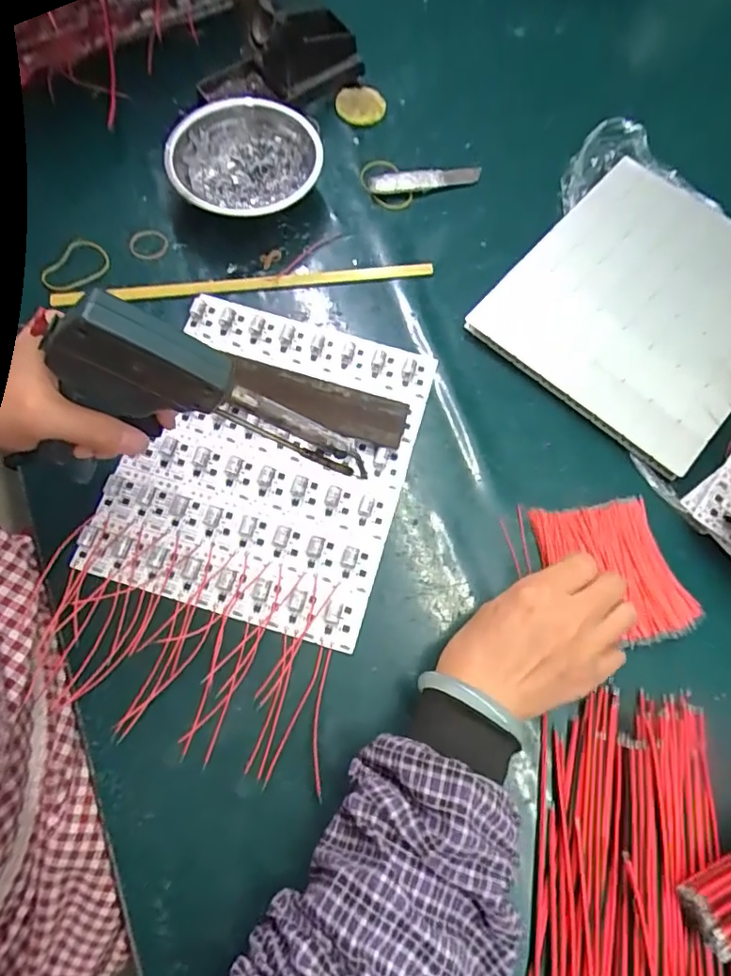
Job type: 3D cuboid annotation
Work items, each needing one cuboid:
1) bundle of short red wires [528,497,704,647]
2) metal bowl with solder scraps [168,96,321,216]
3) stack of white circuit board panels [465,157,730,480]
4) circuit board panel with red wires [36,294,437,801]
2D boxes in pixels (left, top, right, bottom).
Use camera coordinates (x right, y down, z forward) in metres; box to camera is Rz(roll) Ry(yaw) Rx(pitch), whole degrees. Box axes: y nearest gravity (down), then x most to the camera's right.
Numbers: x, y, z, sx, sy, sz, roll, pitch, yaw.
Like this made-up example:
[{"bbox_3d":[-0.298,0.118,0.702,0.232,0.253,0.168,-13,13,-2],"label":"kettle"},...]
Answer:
[{"bbox_3d":[0.179,0.057,0.402,0.085,0.016,0.107,-17,71,-4],"label":"bundle of short red wires"},{"bbox_3d":[-0.109,-0.291,0.509,0.130,0.035,0.138,0,71,-1],"label":"metal bowl with solder scraps"},{"bbox_3d":[0.231,-0.153,0.459,0.199,0.018,0.231,39,78,13],"label":"stack of white circuit board panels"},{"bbox_3d":[-0.085,0.010,0.405,0.203,0.030,0.317,17,71,5],"label":"circuit board panel with red wires"}]

